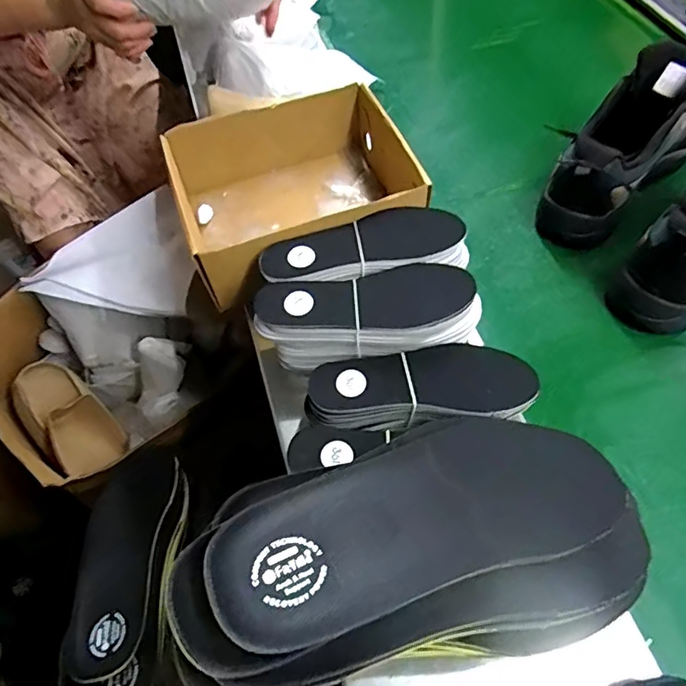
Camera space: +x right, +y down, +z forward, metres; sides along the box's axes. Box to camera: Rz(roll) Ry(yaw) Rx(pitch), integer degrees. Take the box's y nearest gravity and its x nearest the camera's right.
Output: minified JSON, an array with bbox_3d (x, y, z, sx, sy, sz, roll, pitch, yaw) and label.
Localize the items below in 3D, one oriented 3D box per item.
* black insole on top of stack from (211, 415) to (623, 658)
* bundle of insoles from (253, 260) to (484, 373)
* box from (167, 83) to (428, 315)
[{"bbox_3d":[0.064,0.109,0.349,0.300,0.012,0.101,-8,55,-29],"label":"black insole on top of stack"},{"bbox_3d":[0.026,-0.024,0.542,0.220,0.073,0.083,-12,58,-3],"label":"bundle of insoles"},{"bbox_3d":[-0.059,-0.185,0.659,0.268,0.106,0.246,-19,59,-8],"label":"box"}]

